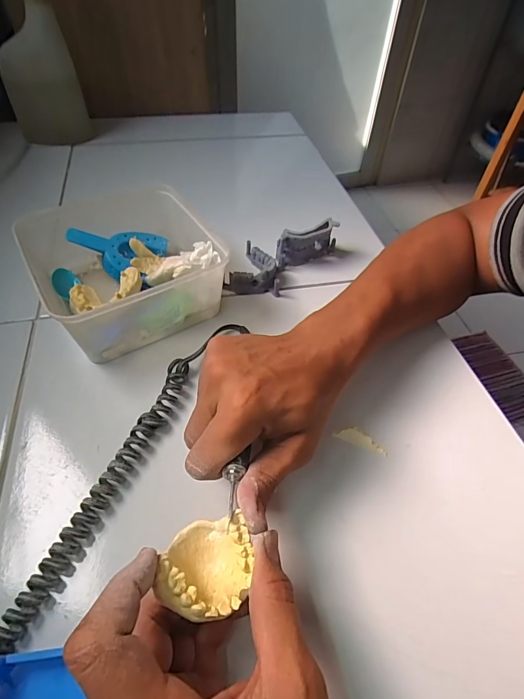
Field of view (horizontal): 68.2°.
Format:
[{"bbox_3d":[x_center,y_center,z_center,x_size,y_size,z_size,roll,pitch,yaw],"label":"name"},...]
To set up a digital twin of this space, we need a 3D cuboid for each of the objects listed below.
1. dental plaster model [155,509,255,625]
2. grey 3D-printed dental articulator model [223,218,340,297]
[{"bbox_3d":[-0.029,0.112,0.204,0.044,0.025,0.047,5,50,0],"label":"dental plaster model"},{"bbox_3d":[0.019,-0.115,0.445,0.070,0.046,0.143,34,57,24],"label":"grey 3D-printed dental articulator model"}]

